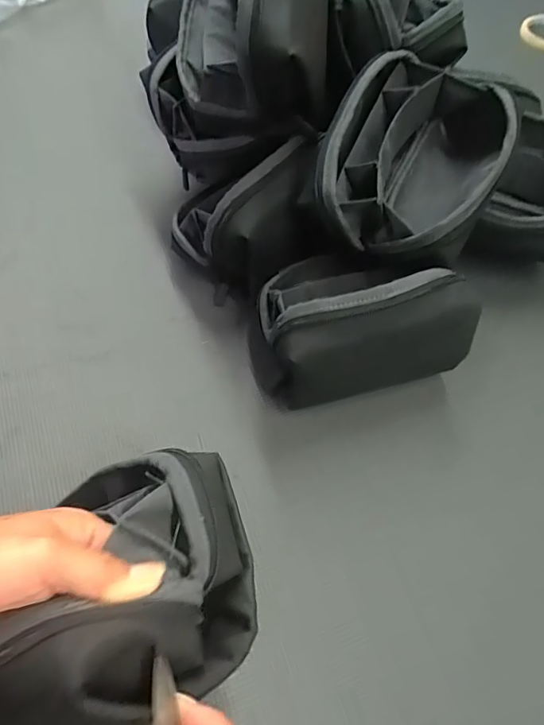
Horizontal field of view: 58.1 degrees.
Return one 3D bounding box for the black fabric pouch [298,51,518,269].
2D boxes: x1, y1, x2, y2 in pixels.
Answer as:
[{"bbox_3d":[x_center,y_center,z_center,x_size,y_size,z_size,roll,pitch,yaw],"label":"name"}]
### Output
[{"bbox_3d":[0.112,-0.162,0.405,0.134,0.085,0.148,23,61,11],"label":"black fabric pouch"}]

